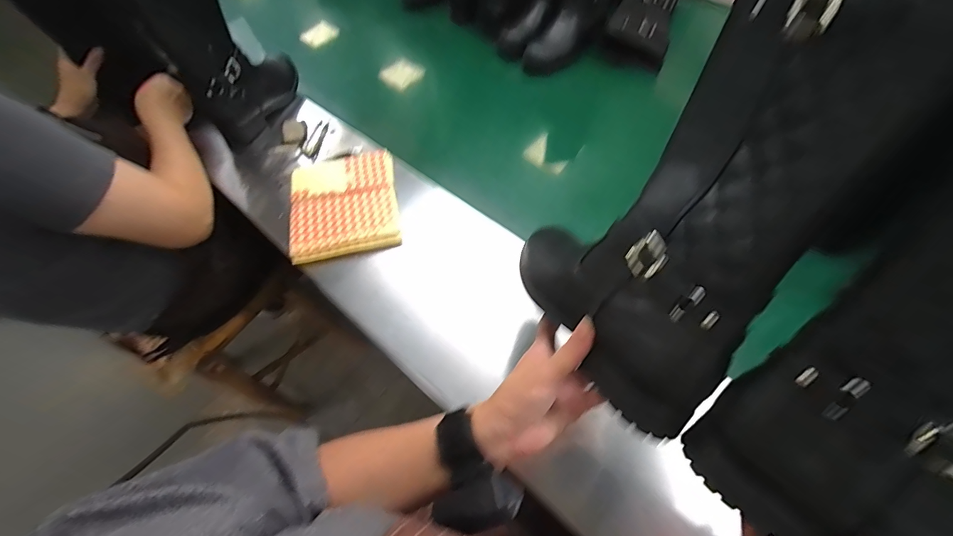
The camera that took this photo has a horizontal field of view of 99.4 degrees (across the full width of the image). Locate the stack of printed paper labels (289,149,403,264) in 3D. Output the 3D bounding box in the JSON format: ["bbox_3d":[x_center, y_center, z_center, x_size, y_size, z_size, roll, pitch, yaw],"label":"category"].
[{"bbox_3d":[-0.208,-0.104,0.639,0.157,0.024,0.190,-11,58,-3],"label":"stack of printed paper labels"}]

